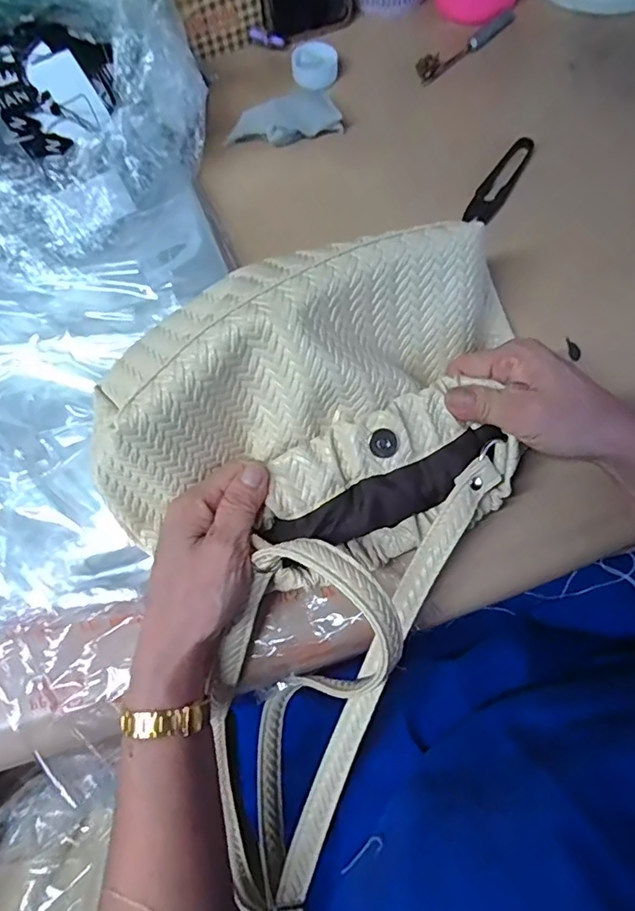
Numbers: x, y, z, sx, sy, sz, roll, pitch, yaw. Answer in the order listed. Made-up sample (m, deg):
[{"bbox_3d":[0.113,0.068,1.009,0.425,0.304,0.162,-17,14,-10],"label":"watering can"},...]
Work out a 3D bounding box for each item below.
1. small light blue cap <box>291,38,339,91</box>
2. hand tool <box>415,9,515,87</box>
[{"bbox_3d":[-0.002,-0.360,0.492,0.041,0.019,0.041,-1,72,3],"label":"small light blue cap"},{"bbox_3d":[0.141,-0.380,0.493,0.120,0.021,0.019,-35,75,-10],"label":"hand tool"}]

